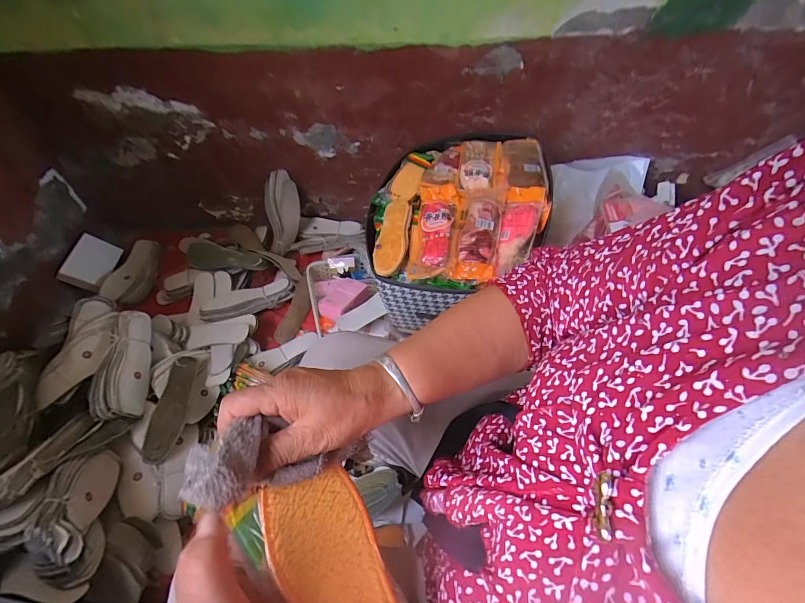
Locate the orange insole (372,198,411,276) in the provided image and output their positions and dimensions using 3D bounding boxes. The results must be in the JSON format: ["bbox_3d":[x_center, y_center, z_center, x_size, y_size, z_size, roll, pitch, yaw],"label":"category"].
[{"bbox_3d":[-0.018,-0.137,0.769,0.066,0.010,0.200,-6,52,19],"label":"orange insole"}]

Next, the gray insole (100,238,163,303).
[{"bbox_3d":[-0.775,-0.086,1.128,0.104,0.025,0.234,29,46,-28],"label":"gray insole"}]

